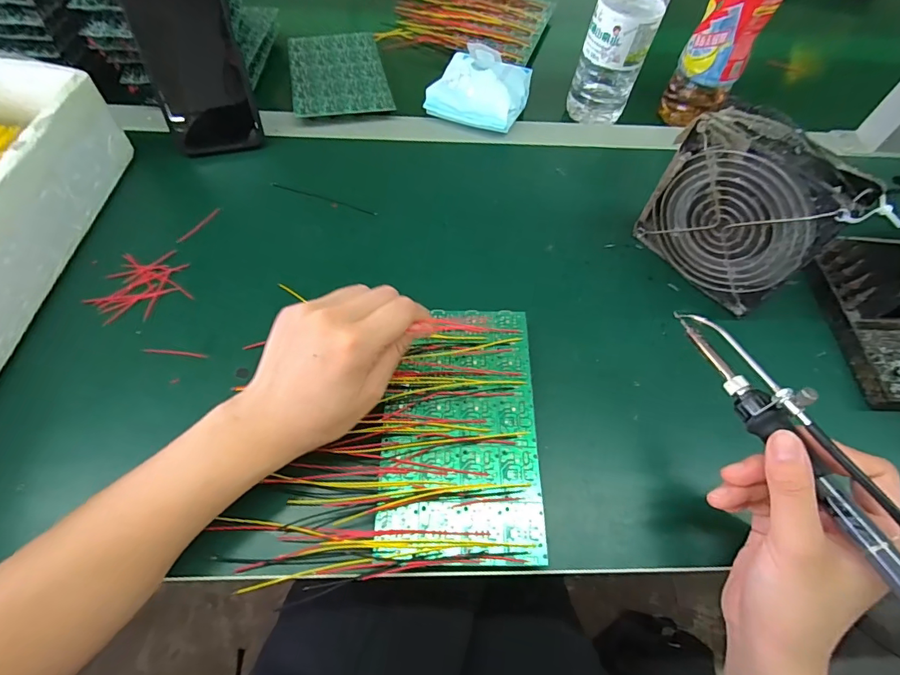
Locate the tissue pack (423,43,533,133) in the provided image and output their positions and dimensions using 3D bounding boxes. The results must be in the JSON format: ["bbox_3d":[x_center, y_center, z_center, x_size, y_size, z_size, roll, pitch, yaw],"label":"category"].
[{"bbox_3d":[0.032,-0.266,0.478,0.100,0.048,0.096,16,60,6],"label":"tissue pack"}]

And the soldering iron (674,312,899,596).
[{"bbox_3d":[0.189,0.059,0.233,0.022,0.034,0.207,-14,55,-11],"label":"soldering iron"}]

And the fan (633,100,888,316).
[{"bbox_3d":[0.219,-0.093,0.345,0.039,0.120,0.116,-33,66,-21],"label":"fan"}]

